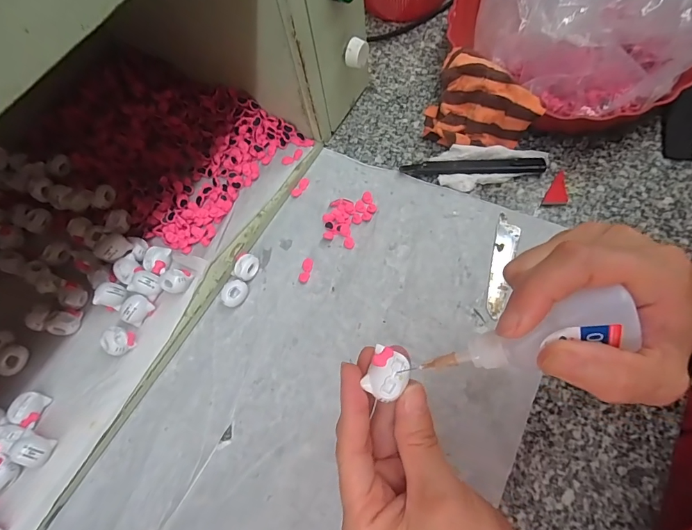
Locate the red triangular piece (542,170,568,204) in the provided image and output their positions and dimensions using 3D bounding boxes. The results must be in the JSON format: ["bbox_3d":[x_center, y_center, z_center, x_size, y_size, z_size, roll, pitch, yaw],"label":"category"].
[{"bbox_3d":[0.210,-0.074,0.380,0.019,0.004,0.044,29,71,17],"label":"red triangular piece"}]

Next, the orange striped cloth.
[{"bbox_3d":[0.138,-0.164,0.397,0.106,0.063,0.082,14,68,12],"label":"orange striped cloth"}]

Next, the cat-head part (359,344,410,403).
[{"bbox_3d":[0.021,0.056,0.201,0.020,0.006,0.025,25,70,13],"label":"cat-head part"}]

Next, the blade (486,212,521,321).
[{"bbox_3d":[0.143,-0.001,0.355,0.020,0.004,0.103,13,68,12],"label":"blade"}]

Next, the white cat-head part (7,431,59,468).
[{"bbox_3d":[-0.240,0.142,0.300,0.024,0.022,0.020,28,71,17],"label":"white cat-head part"}]

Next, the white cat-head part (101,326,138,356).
[{"bbox_3d":[-0.193,0.066,0.334,0.023,0.020,0.022,-1,66,2],"label":"white cat-head part"}]

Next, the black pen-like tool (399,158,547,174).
[{"bbox_3d":[0.127,-0.098,0.391,0.138,0.014,0.018,2,66,7],"label":"black pen-like tool"}]

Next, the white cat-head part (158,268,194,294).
[{"bbox_3d":[-0.150,0.015,0.347,0.023,0.019,0.025,-2,65,5],"label":"white cat-head part"}]

